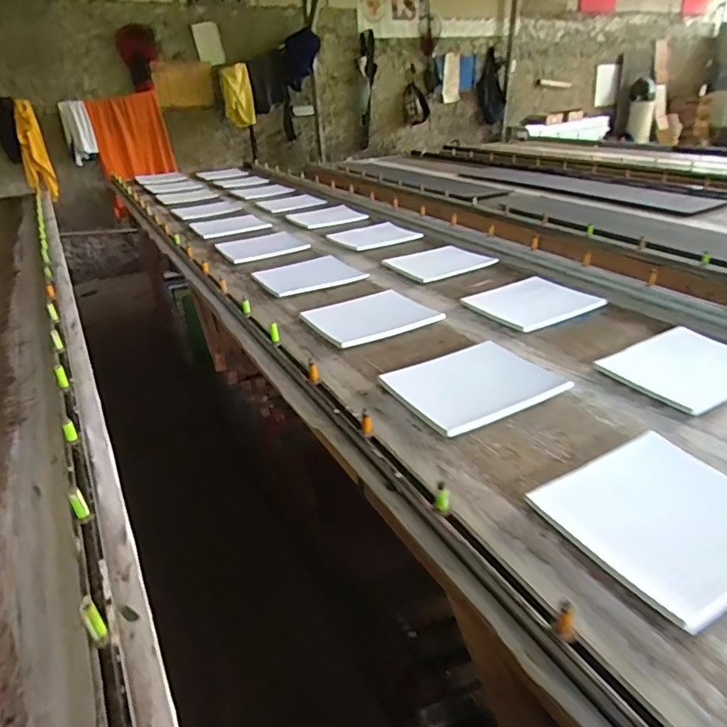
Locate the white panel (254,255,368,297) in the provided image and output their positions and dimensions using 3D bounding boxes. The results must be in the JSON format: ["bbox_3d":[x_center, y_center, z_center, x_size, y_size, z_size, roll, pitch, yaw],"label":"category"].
[{"bbox_3d":[-0.153,-0.258,1.485,0.276,0.017,0.234,-17,33,-25],"label":"white panel"}]

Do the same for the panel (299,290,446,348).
[{"bbox_3d":[0.016,-0.112,1.222,0.279,0.015,0.211,-19,33,-28],"label":"panel"}]

